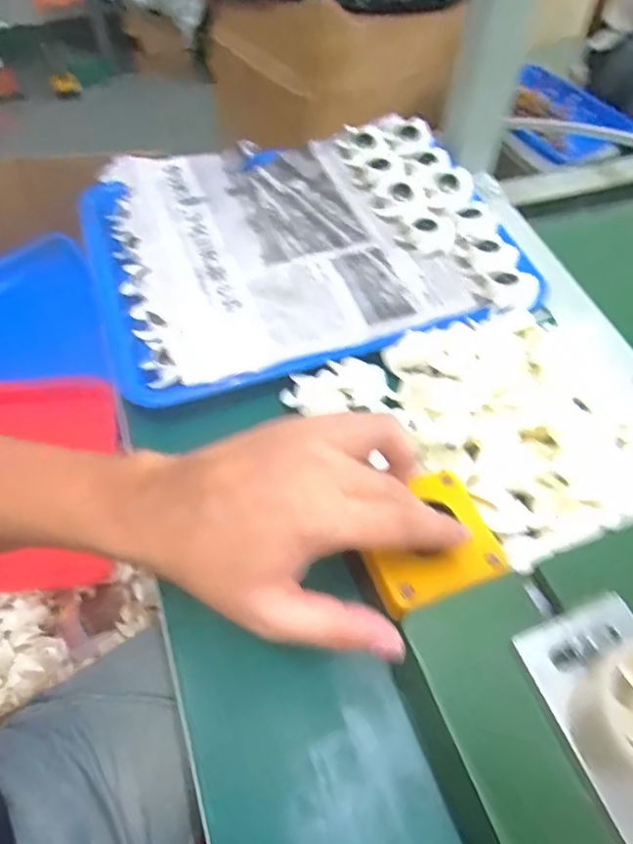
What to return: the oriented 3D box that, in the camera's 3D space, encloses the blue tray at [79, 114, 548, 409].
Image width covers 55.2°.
[{"bbox_3d":[-0.018,-0.147,0.499,0.326,0.028,0.258,-14,57,-11],"label":"blue tray"}]

